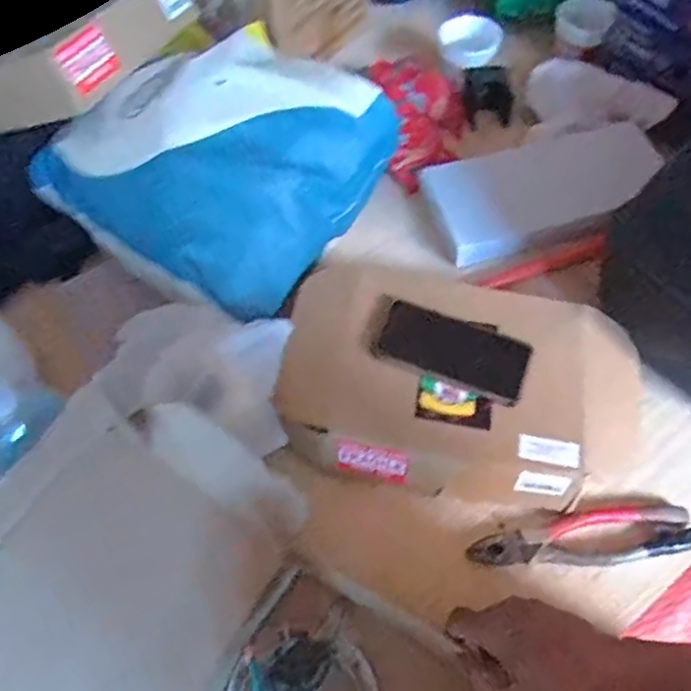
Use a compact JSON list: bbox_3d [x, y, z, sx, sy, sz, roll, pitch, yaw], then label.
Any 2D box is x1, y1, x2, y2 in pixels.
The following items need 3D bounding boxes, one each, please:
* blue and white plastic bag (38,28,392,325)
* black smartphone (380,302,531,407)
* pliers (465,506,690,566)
[{"bbox_3d":[-0.165,-0.236,0.743,0.344,0.145,0.330,27,64,17],"label":"blue and white plastic bag"},{"bbox_3d":[0.116,0.007,0.667,0.153,0.004,0.068,20,77,6],"label":"black smartphone"},{"bbox_3d":[0.244,0.197,0.643,0.230,0.014,0.052,-6,59,-2],"label":"pliers"}]

